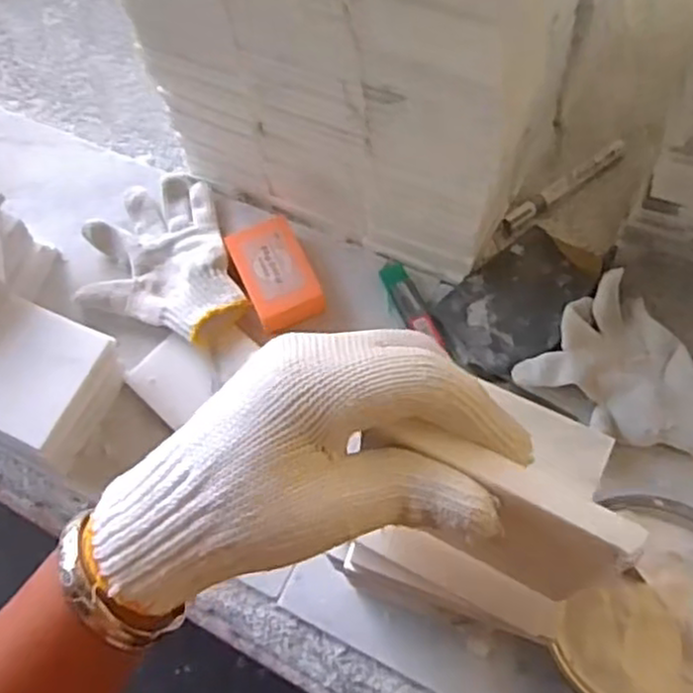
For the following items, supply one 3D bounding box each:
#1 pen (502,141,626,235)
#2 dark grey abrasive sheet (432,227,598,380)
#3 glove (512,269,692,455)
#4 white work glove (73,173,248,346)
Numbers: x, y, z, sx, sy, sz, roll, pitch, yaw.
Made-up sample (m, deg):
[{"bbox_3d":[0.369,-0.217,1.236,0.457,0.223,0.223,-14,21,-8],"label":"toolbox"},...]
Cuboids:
[{"bbox_3d":[0.206,-0.152,0.693,0.150,0.012,0.015,-35,71,-11],"label":"pen"},{"bbox_3d":[0.149,-0.038,0.644,0.092,0.010,0.145,41,66,19],"label":"dark grey abrasive sheet"},{"bbox_3d":[0.230,0.025,0.591,0.145,0.044,0.109,37,74,16],"label":"glove"},{"bbox_3d":[-0.175,-0.077,0.671,0.132,0.032,0.177,-18,68,-4],"label":"white work glove"}]

